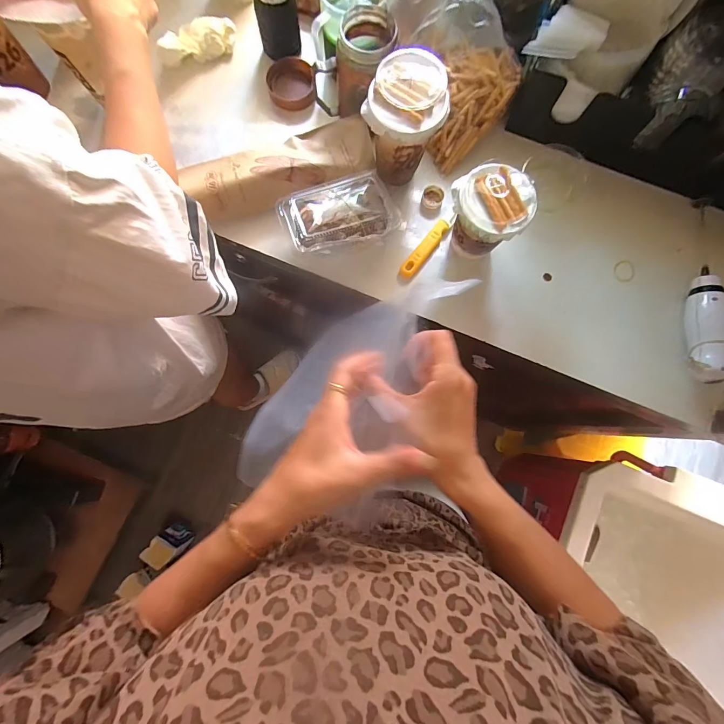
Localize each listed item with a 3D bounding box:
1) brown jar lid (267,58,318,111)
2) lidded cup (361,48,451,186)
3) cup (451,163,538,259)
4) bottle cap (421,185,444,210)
[{"bbox_3d":[-0.103,-0.414,0.556,0.070,0.023,0.065,0,82,1],"label":"brown jar lid"},{"bbox_3d":[0.054,-0.294,0.468,0.091,0.135,0.089,0,82,1],"label":"lidded cup"},{"bbox_3d":[0.157,-0.188,0.482,0.097,0.097,0.088,19,83,4],"label":"cup"},{"bbox_3d":[0.104,-0.241,0.545,0.030,0.013,0.029,9,82,3],"label":"bottle cap"}]

